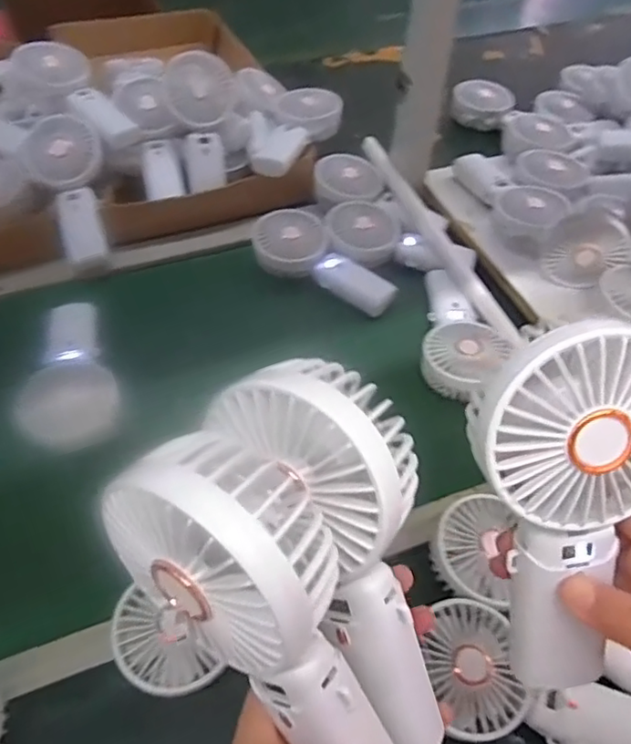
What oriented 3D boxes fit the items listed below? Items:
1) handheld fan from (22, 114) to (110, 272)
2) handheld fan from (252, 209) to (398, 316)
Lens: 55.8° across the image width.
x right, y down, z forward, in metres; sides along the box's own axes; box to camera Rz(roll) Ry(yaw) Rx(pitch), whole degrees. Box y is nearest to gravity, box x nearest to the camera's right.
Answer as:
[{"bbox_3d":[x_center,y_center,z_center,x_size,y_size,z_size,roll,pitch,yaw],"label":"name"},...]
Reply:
[{"bbox_3d":[-0.296,-0.218,0.727,0.089,0.034,0.192,-14,89,-12],"label":"handheld fan"},{"bbox_3d":[0.009,-0.126,0.714,0.181,0.057,0.080,33,59,22],"label":"handheld fan"}]

